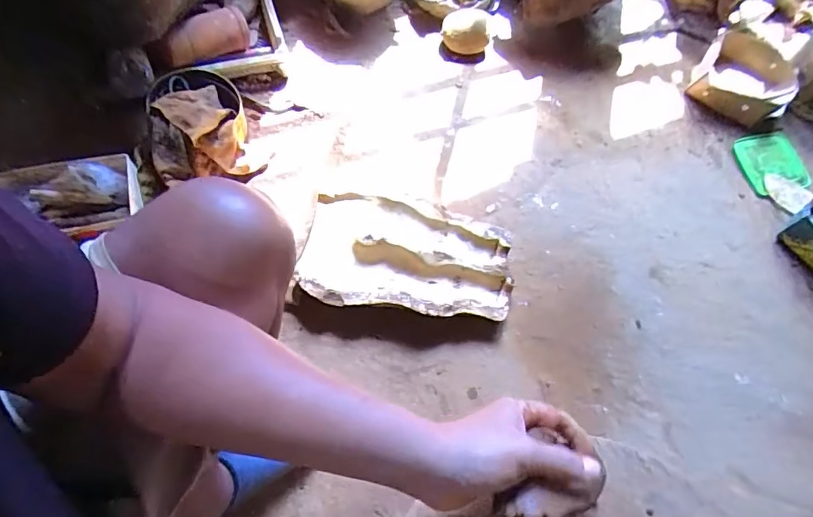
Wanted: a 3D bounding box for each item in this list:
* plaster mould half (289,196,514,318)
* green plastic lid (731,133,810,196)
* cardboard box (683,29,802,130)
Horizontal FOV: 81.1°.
[{"bbox_3d":[0.006,-0.002,0.820,0.354,0.078,0.207,7,66,2],"label":"plaster mould half"},{"bbox_3d":[0.754,-0.198,0.985,0.117,0.029,0.129,-9,66,-5],"label":"green plastic lid"},{"bbox_3d":[0.739,-0.397,1.034,0.195,0.079,0.205,29,68,9],"label":"cardboard box"}]

